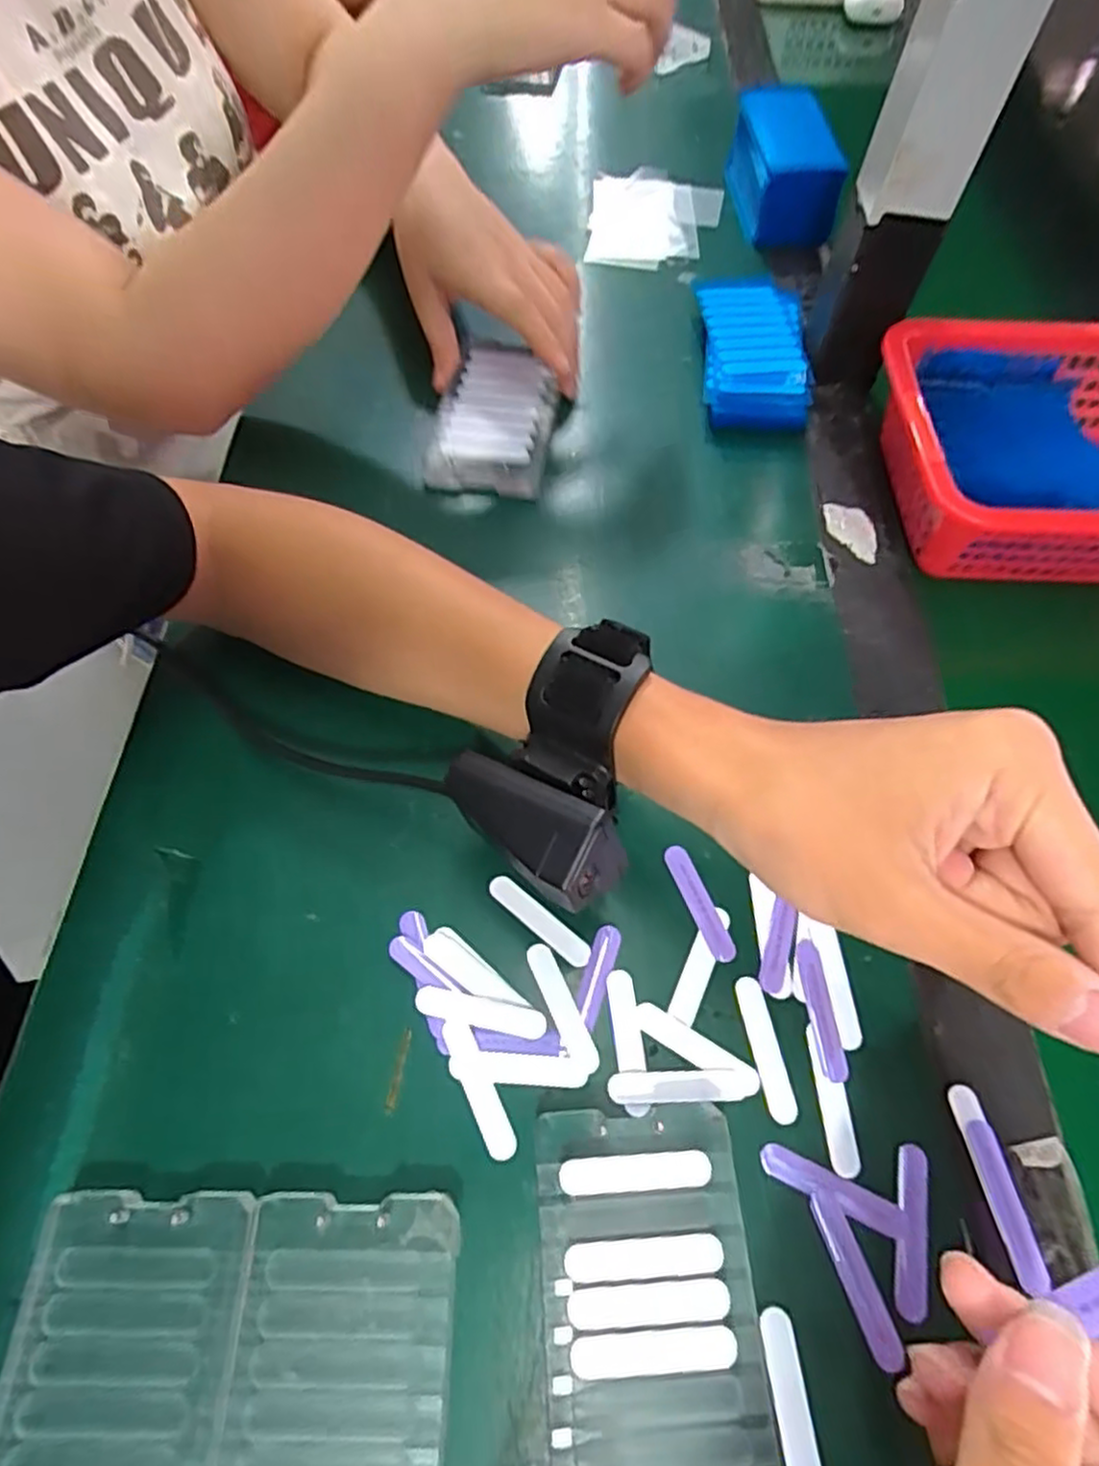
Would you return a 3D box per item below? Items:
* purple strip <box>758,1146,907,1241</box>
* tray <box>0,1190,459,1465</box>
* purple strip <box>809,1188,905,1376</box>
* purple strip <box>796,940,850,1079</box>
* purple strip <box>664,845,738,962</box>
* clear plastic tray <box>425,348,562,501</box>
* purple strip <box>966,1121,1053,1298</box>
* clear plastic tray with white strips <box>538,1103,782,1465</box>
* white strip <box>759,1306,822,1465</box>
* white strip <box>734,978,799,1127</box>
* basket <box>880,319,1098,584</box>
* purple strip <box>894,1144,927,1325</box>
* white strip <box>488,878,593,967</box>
[{"bbox_3d":[0.100,0.161,0.250,0.052,0.004,0.011,25,66,8],"label":"purple strip"},{"bbox_3d":[-0.100,0.213,0.215,0.134,0.012,0.122,2,64,-2],"label":"tray"},{"bbox_3d":[0.103,0.183,0.240,0.010,0.004,0.050,-16,67,-11],"label":"purple strip"},{"bbox_3d":[0.106,0.108,0.279,0.010,0.004,0.050,-4,65,-5],"label":"purple strip"},{"bbox_3d":[0.063,0.071,0.298,0.010,0.004,0.050,-19,67,-12],"label":"purple strip"},{"bbox_3d":[-0.032,-0.190,0.428,0.068,0.013,0.110,7,64,0],"label":"clear plastic tray"},{"bbox_3d":[0.159,0.163,0.247,0.011,0.004,0.049,-4,57,-4],"label":"purple strip"},{"bbox_3d":[0.032,0.190,0.228,0.066,0.012,0.121,-2,65,-4],"label":"clear plastic tray with white strips"},{"bbox_3d":[0.077,0.213,0.224,0.012,0.004,0.051,-4,65,-5],"label":"white strip"},{"bbox_3d":[0.083,0.120,0.272,0.011,0.004,0.050,-8,65,-7],"label":"white strip"},{"bbox_3d":[0.299,-0.148,0.388,0.235,0.060,0.145,5,64,-1],"label":"basket"},{"bbox_3d":[0.125,0.171,0.244,0.010,0.004,0.051,13,64,3],"label":"purple strip"},{"bbox_3d":[-0.004,0.077,0.295,0.051,0.004,0.010,38,68,14],"label":"white strip"}]

